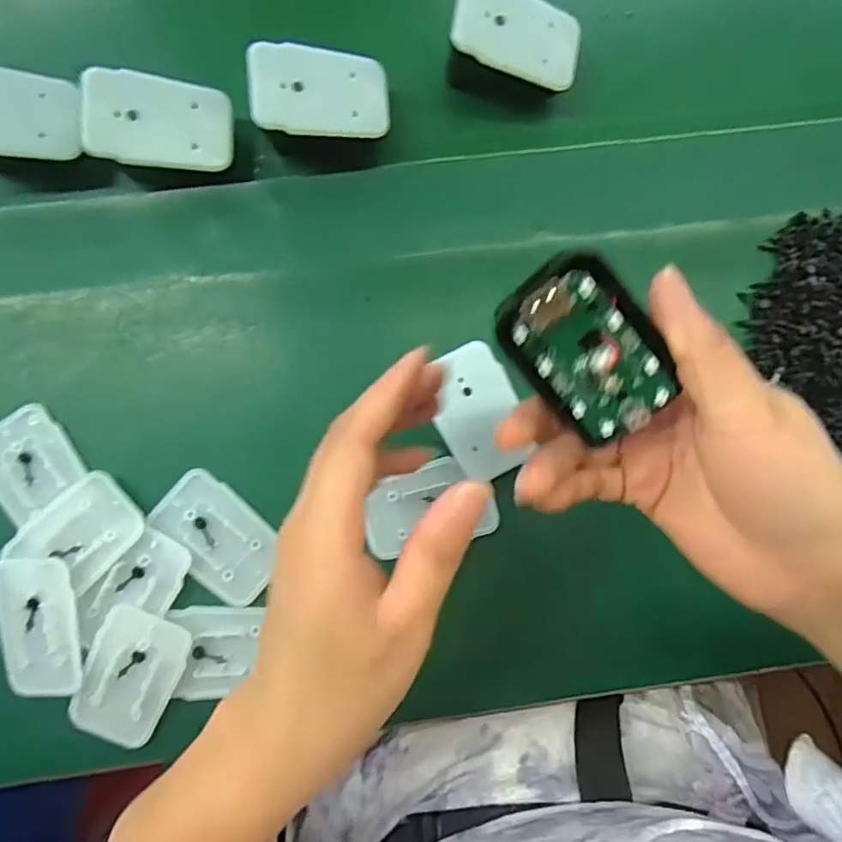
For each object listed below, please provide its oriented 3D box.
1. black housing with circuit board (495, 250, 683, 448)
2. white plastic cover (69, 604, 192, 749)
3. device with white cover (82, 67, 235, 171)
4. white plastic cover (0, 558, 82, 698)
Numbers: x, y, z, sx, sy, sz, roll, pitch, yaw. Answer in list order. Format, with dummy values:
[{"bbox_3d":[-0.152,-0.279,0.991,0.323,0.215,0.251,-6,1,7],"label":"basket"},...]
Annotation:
[{"bbox_3d":[0.057,-0.023,0.196,0.041,0.007,0.068,-39,116,22],"label":"black housing with circuit board"},{"bbox_3d":[-0.145,0.128,0.288,0.045,0.005,0.062,21,85,-1],"label":"white plastic cover"},{"bbox_3d":[-0.128,-0.148,0.287,0.068,0.006,0.042,-3,96,-25],"label":"device with white cover"},{"bbox_3d":[-0.190,0.103,0.285,0.040,0.005,0.068,-6,85,-3],"label":"white plastic cover"}]

